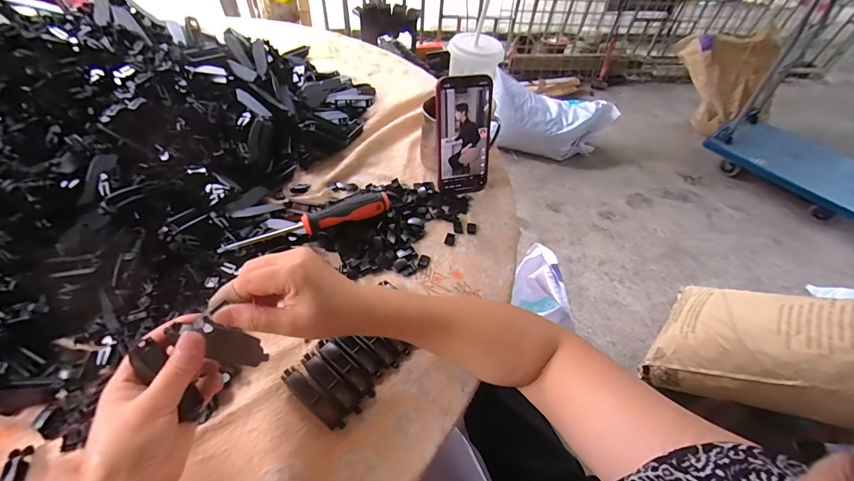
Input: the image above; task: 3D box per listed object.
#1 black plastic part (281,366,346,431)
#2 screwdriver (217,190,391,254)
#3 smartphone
[{"bbox_3d":[-0.109,0.150,0.340,0.075,0.009,0.016,36,57,21],"label":"black plastic part"},{"bbox_3d":[-0.147,-0.022,0.446,0.203,0.032,0.032,-16,55,-17],"label":"screwdriver"},{"bbox_3d":[0.053,-0.143,0.502,0.077,0.161,0.010,-10,34,-9],"label":"smartphone"}]

